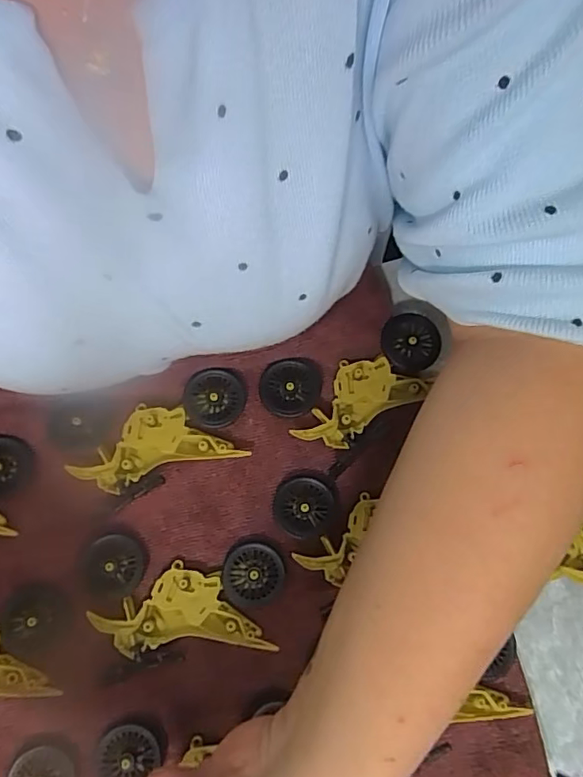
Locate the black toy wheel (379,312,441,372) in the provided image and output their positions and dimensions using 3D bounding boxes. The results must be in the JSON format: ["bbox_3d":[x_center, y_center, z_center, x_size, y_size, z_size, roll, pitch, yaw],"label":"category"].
[{"bbox_3d":[0.077,-0.031,0.342,0.037,0.006,0.036,-8,79,-3],"label":"black toy wheel"}]

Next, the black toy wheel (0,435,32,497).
[{"bbox_3d":[-0.178,0.048,0.323,0.035,0.009,0.035,0,79,-2],"label":"black toy wheel"}]

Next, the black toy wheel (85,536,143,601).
[{"bbox_3d":[-0.106,0.106,0.314,0.035,0.007,0.036,0,79,-2],"label":"black toy wheel"}]

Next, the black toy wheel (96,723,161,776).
[{"bbox_3d":[-0.093,0.209,0.295,0.032,0.006,0.037,37,80,5],"label":"black toy wheel"}]

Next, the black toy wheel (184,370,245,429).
[{"bbox_3d":[-0.049,0.006,0.334,0.037,0.004,0.036,0,75,0],"label":"black toy wheel"}]

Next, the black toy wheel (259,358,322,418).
[{"bbox_3d":[-0.001,0.000,0.335,0.037,0.009,0.035,0,79,-2],"label":"black toy wheel"}]

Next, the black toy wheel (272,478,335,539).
[{"bbox_3d":[0.008,0.072,0.322,0.035,0.009,0.035,0,79,-2],"label":"black toy wheel"}]

